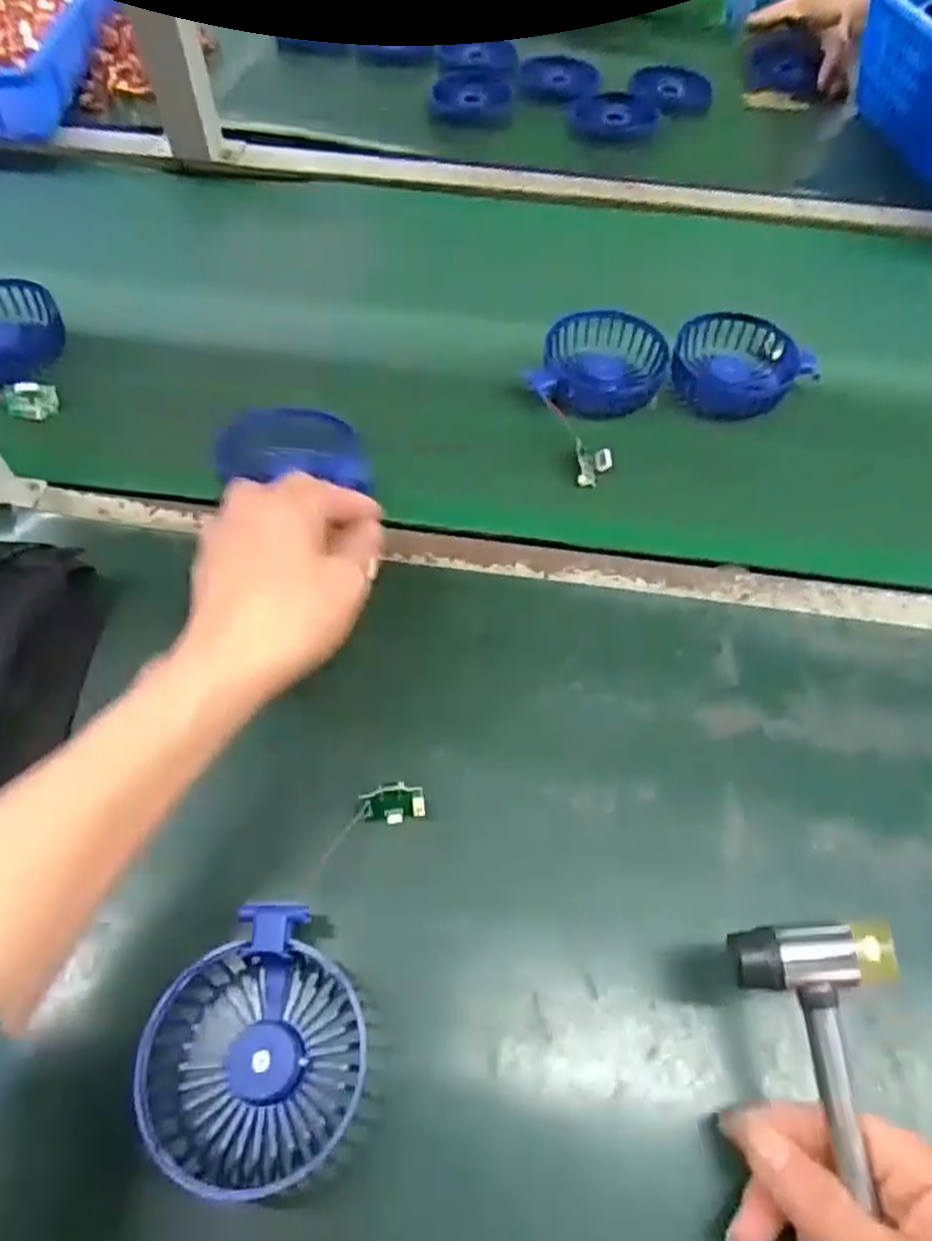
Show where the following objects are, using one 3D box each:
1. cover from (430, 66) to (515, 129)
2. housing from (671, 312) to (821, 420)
[{"bbox_3d":[0.006,-0.536,0.785,0.078,0.026,0.085,1,58,-2],"label":"cover"},{"bbox_3d":[0.204,-0.191,0.569,0.098,0.031,0.098,16,58,7],"label":"housing"}]

